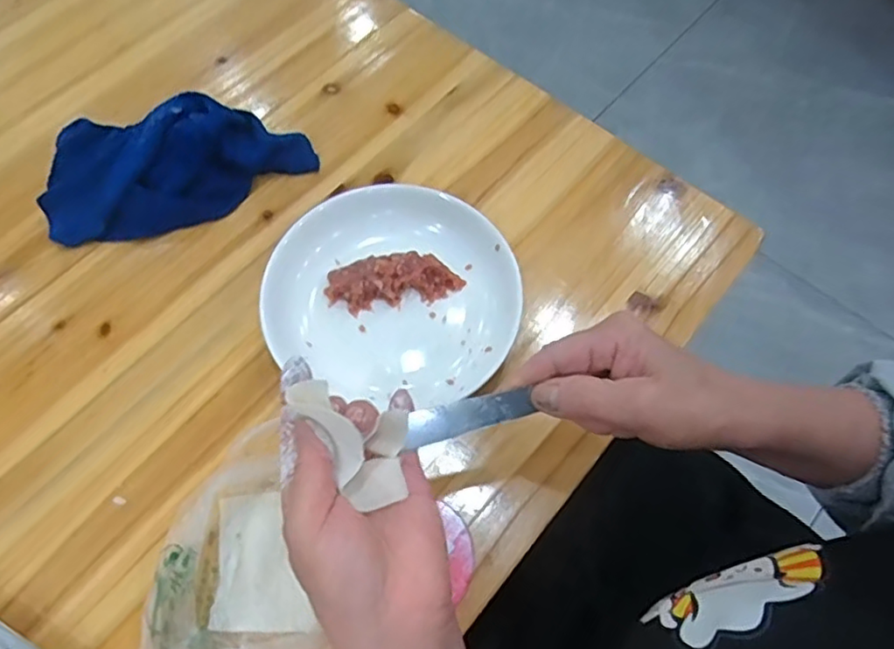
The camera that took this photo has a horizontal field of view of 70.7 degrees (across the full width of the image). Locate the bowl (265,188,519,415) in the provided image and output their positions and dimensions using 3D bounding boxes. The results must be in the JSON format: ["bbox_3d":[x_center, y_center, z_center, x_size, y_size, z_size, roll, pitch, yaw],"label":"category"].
[{"bbox_3d":[-0.039,-0.021,0.449,0.166,0.035,0.160,0,64,-1],"label":"bowl"}]

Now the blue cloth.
[{"bbox_3d":[-0.207,-0.121,0.484,0.202,0.047,0.103,-5,64,-3],"label":"blue cloth"}]

